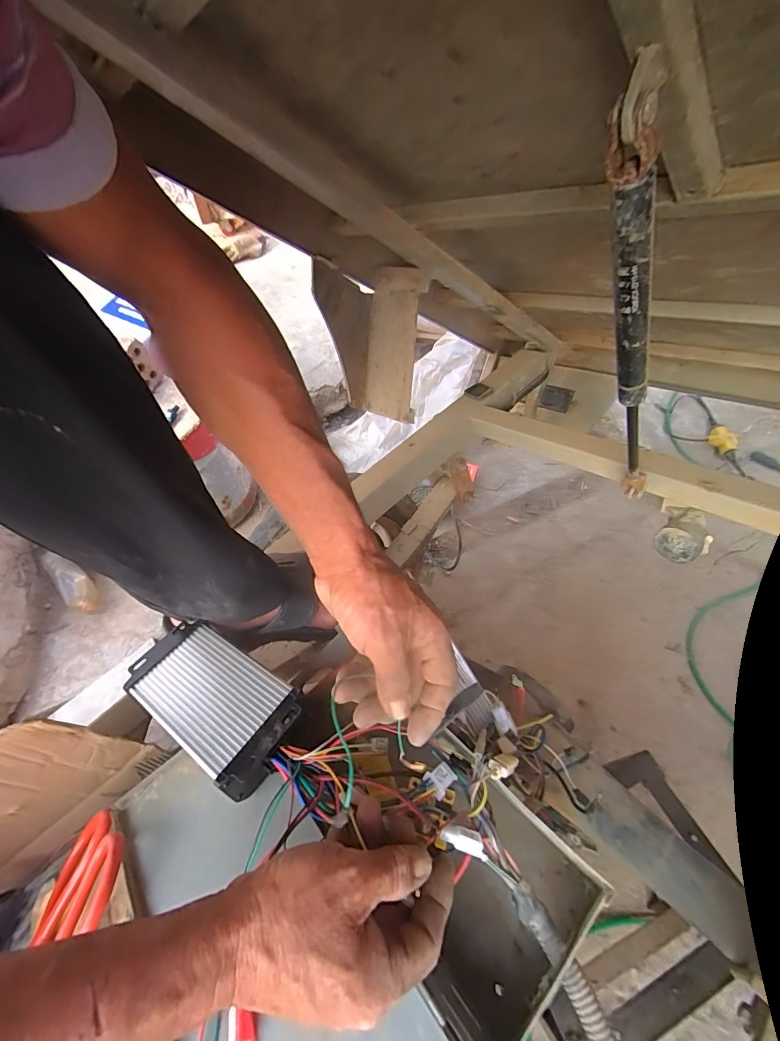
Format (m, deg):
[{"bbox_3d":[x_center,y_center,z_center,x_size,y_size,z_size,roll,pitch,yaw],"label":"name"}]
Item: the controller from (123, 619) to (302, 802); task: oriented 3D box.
[{"bbox_3d":[-0.163,0.163,0.376,0.175,0.040,0.090,17,56,27],"label":"controller"}]

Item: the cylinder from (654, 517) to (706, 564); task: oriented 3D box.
[{"bbox_3d":[0.356,0.024,0.501,0.034,0.042,0.047,-33,60,-20],"label":"cylinder"}]

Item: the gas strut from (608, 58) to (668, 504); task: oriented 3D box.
[{"bbox_3d":[0.197,-0.125,0.330,0.026,0.365,0.024,-22,53,17],"label":"gas strut"}]

